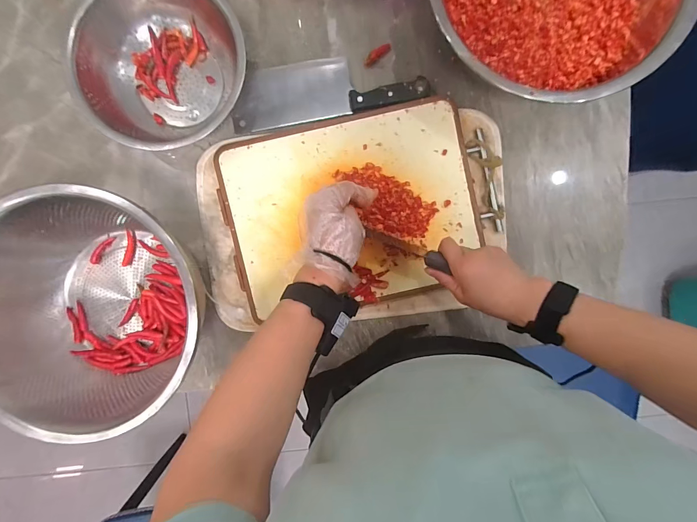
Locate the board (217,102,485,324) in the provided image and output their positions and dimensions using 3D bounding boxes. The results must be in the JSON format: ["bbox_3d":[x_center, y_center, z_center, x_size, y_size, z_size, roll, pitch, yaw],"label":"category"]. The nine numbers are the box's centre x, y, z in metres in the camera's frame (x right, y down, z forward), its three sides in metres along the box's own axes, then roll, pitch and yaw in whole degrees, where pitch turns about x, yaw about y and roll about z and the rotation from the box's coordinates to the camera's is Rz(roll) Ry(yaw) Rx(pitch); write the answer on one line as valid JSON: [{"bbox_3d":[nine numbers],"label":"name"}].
[{"bbox_3d":[0.005,-0.070,0.473,0.343,0.017,0.252,-12,93,0],"label":"board"}]

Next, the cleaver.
[{"bbox_3d":[-0.030,-0.243,0.476,0.267,0.023,0.084,-8,93,0],"label":"cleaver"}]

